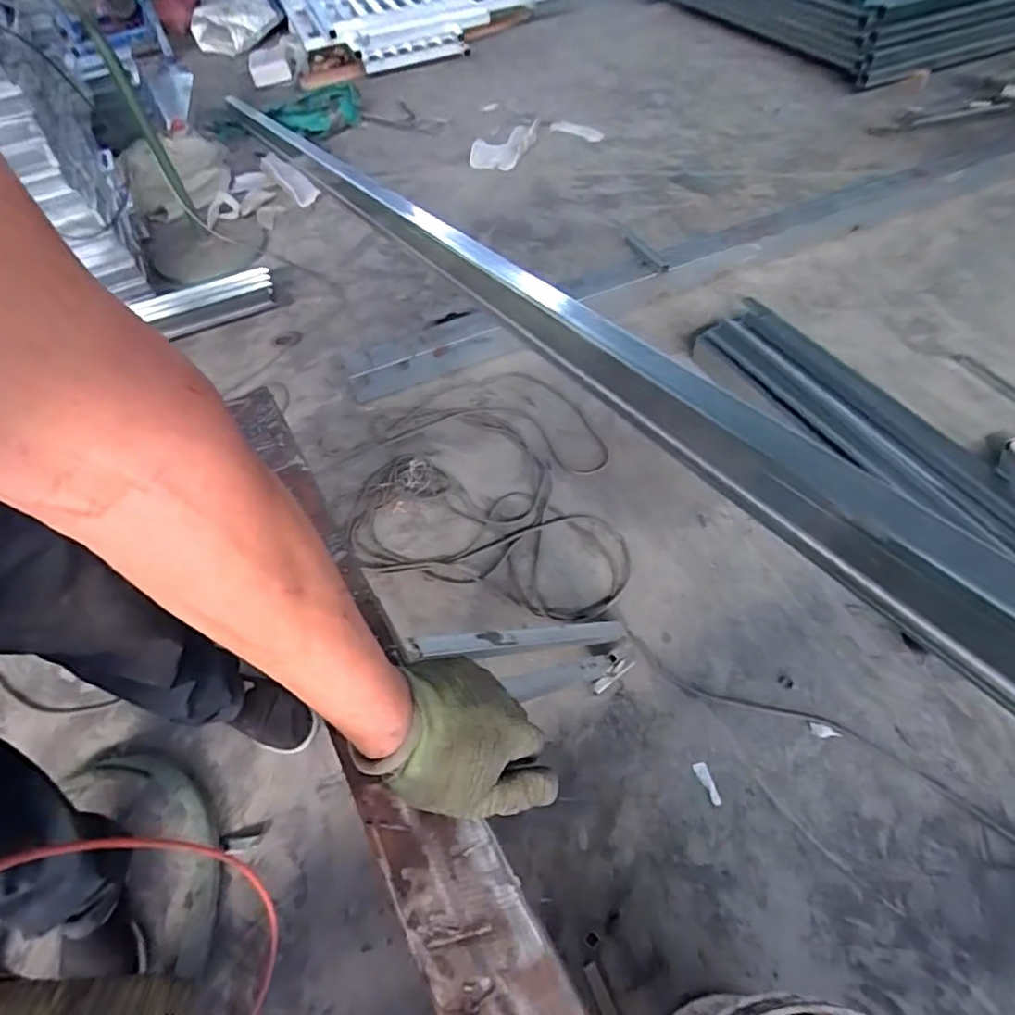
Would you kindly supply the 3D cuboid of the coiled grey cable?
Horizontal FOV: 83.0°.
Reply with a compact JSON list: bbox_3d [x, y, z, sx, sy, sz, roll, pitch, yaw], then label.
[{"bbox_3d":[-0.011,-0.079,1.438,0.668,0.055,0.686,10,56,12],"label":"coiled grey cable"}]

